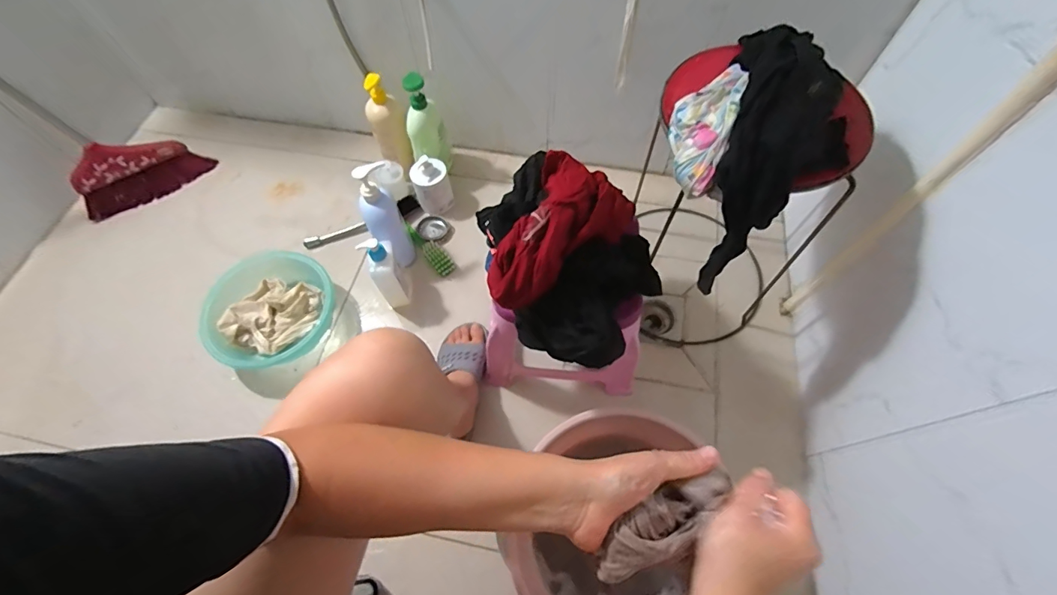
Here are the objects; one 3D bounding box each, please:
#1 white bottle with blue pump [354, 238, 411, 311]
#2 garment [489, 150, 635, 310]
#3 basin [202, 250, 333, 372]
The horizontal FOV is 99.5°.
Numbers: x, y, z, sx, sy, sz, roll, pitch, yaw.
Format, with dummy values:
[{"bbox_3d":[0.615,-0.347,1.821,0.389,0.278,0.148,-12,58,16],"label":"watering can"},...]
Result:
[{"bbox_3d":[-0.291,-0.049,0.929,0.057,0.205,0.099,-20,63,-9],"label":"white bottle with blue pump"},{"bbox_3d":[0.046,-0.081,0.552,0.139,0.070,0.221,20,64,12],"label":"garment"},{"bbox_3d":[-0.551,0.030,0.959,0.240,0.116,0.260,20,64,12],"label":"basin"}]

